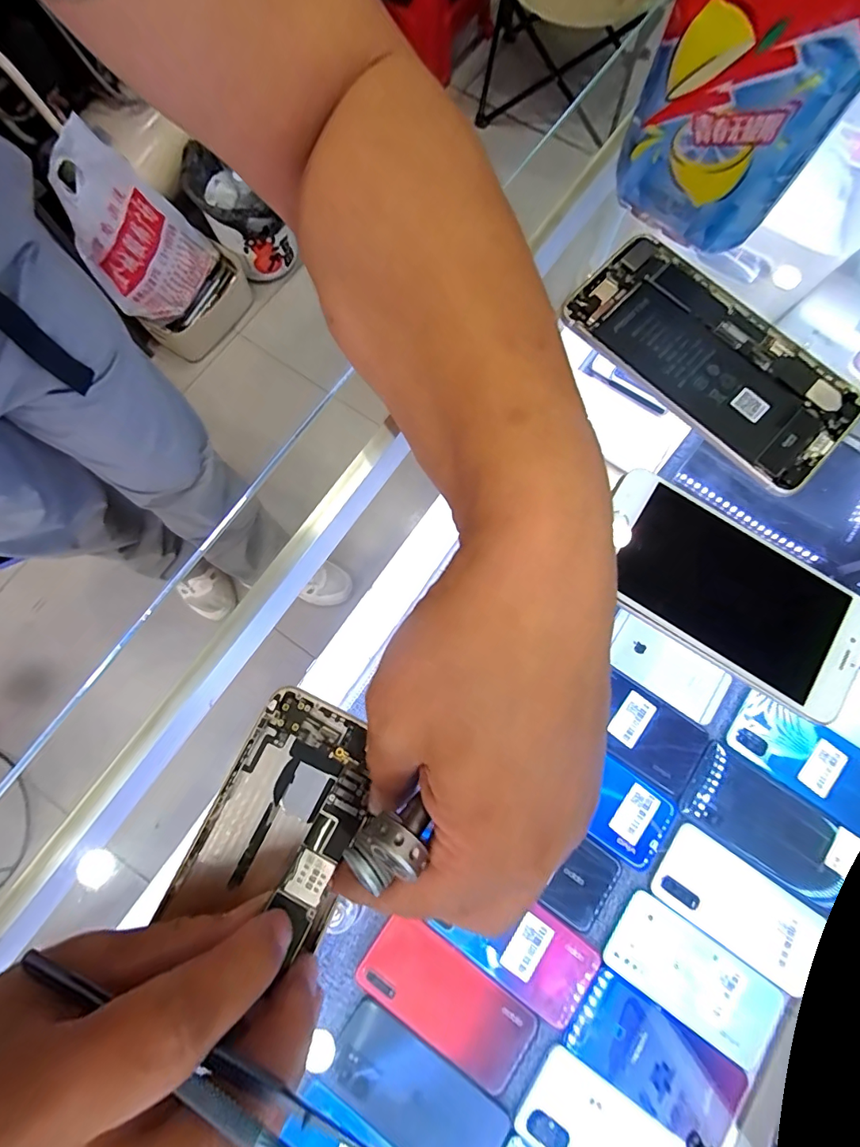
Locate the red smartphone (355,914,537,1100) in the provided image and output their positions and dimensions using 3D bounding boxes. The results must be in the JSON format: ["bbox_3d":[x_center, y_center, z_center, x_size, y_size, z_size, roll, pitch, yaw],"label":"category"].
[{"bbox_3d":[0.017,0.393,0.422,0.164,0.009,0.078,33,79,6],"label":"red smartphone"}]

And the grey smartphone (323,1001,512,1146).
[{"bbox_3d":[-0.010,0.464,0.402,0.165,0.015,0.071,36,80,7],"label":"grey smartphone"}]

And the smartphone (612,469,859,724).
[{"bbox_3d":[0.140,0.009,0.217,0.129,0.005,0.066,33,79,6],"label":"smartphone"}]

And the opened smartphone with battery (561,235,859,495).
[{"bbox_3d":[0.151,-0.116,0.248,0.078,0.008,0.154,-44,82,-9],"label":"opened smartphone with battery"}]

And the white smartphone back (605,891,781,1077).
[{"bbox_3d":[0.244,0.375,0.425,0.156,0.004,0.074,34,79,6],"label":"white smartphone back"}]

